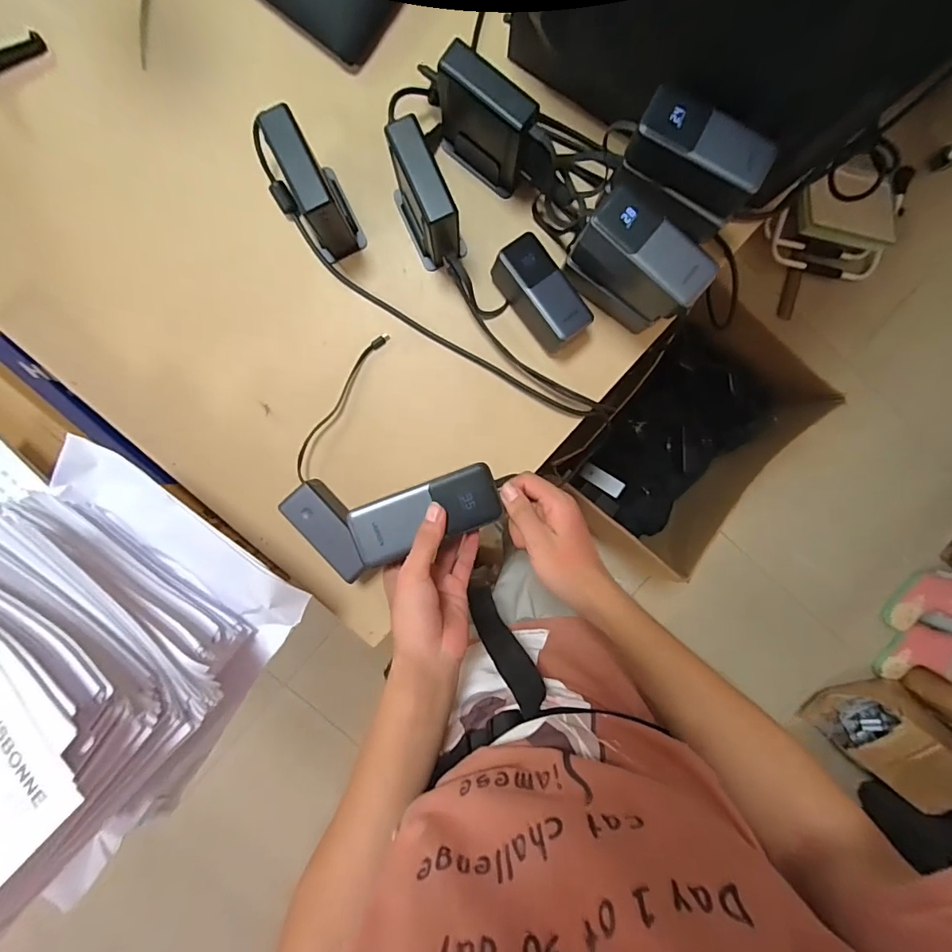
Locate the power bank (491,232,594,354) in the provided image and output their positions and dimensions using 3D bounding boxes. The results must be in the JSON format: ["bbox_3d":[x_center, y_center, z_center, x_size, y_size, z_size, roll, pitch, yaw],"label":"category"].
[{"bbox_3d":[0.078,-0.219,0.572,0.056,0.059,0.128,-38,94,2],"label":"power bank"}]

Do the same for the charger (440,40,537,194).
[{"bbox_3d":[0.012,-0.389,0.527,0.116,0.113,0.046,36,93,-4],"label":"charger"}]

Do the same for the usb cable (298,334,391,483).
[{"bbox_3d":[-0.172,-0.090,0.587,0.026,0.026,0.208,30,93,-3],"label":"usb cable"}]

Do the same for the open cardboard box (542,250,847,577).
[{"bbox_3d":[0.483,-0.106,1.189,0.388,0.347,0.547,42,93,-4],"label":"open cardboard box"}]

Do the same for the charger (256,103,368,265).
[{"bbox_3d":[-0.182,-0.320,0.526,0.059,0.117,0.114,-25,95,1],"label":"charger"}]

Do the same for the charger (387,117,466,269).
[{"bbox_3d":[-0.058,-0.311,0.531,0.057,0.118,0.122,-28,95,1],"label":"charger"}]

